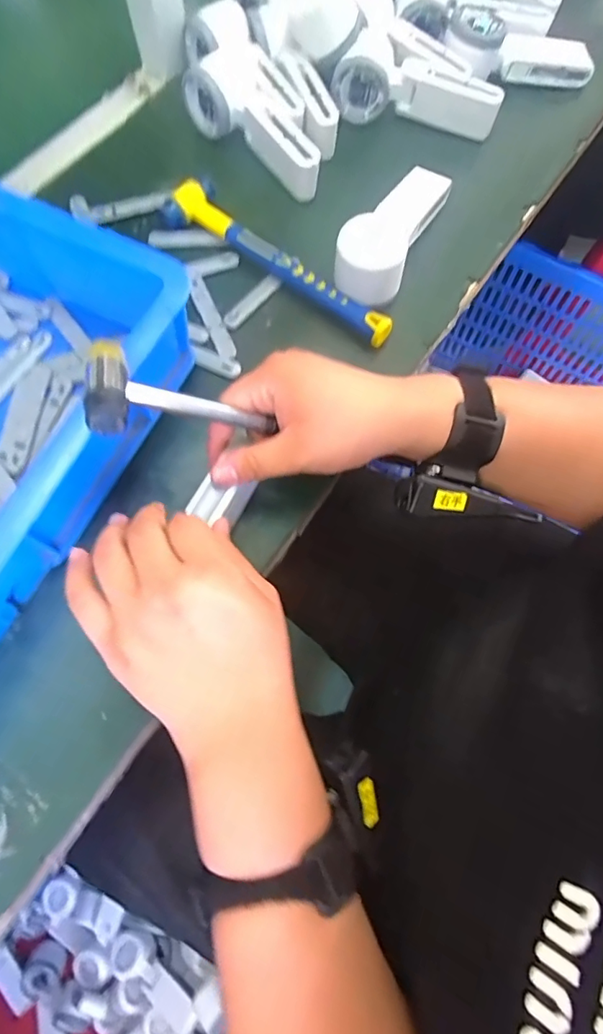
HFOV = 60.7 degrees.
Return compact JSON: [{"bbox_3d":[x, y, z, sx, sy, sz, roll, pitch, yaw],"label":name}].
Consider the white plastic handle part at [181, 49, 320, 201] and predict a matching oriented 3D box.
[{"bbox_3d":[-0.048,-0.375,0.500,0.058,0.056,0.167,-34,74,-12],"label":"white plastic handle part"}]

